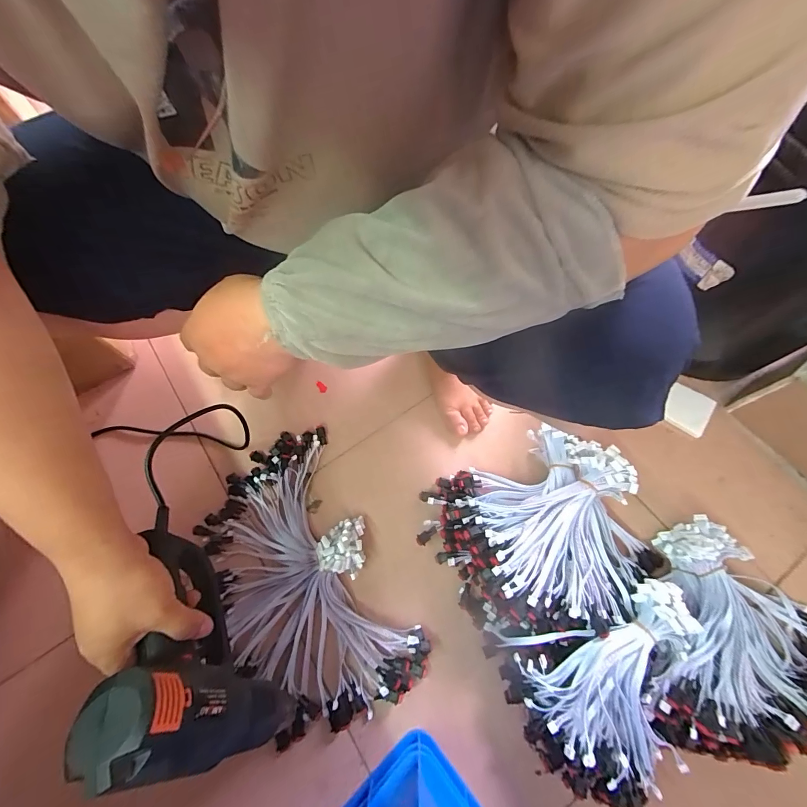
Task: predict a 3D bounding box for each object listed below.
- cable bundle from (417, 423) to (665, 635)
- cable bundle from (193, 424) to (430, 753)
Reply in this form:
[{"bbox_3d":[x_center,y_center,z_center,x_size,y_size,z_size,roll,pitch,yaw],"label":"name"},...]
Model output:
[{"bbox_3d":[0.176,0.170,0.492,0.272,0.099,0.241,-25,67,-9],"label":"cable bundle"},{"bbox_3d":[-0.145,0.229,0.502,0.213,0.058,0.370,-28,67,-10],"label":"cable bundle"}]

